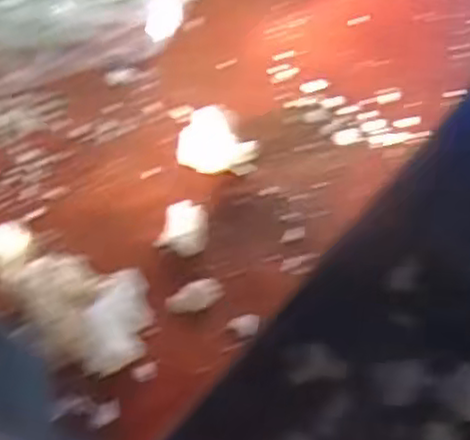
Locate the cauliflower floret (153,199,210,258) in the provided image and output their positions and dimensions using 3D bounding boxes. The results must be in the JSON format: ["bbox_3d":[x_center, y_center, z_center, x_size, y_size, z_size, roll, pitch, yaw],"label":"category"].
[{"bbox_3d":[-0.035,0.005,0.488,0.033,0.020,0.032,19,52,9],"label":"cauliflower floret"}]

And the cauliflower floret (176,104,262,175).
[{"bbox_3d":[-0.013,-0.054,0.528,0.054,0.040,0.042,-7,53,-12],"label":"cauliflower floret"}]

